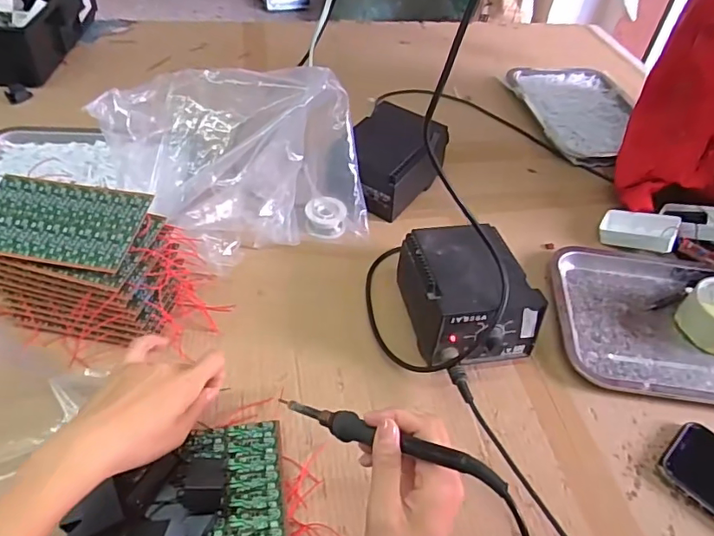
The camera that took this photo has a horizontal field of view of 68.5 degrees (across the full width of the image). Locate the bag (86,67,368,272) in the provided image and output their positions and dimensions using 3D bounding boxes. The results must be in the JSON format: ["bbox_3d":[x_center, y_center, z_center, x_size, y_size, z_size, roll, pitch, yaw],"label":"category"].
[{"bbox_3d":[-0.149,-0.129,0.635,0.278,0.175,0.201,-10,48,-16],"label":"bag"}]

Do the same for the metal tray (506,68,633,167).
[{"bbox_3d":[0.413,-0.284,0.953,0.200,0.028,0.325,-3,47,-10],"label":"metal tray"}]

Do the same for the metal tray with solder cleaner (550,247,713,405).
[{"bbox_3d":[0.395,0.055,0.603,0.306,0.049,0.212,8,46,1],"label":"metal tray with solder cleaner"}]

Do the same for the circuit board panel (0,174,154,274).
[{"bbox_3d":[-0.289,-0.045,0.508,0.154,0.006,0.093,9,56,3],"label":"circuit board panel"}]

